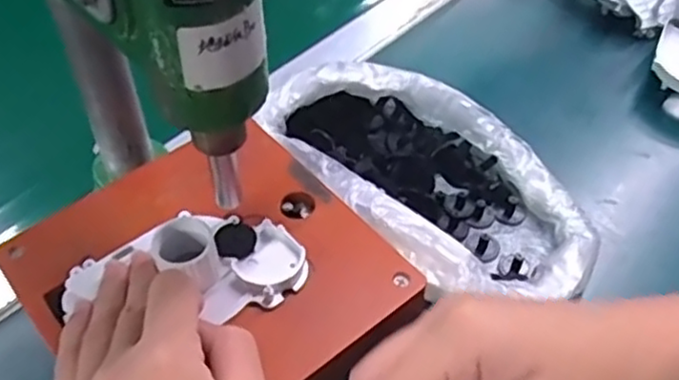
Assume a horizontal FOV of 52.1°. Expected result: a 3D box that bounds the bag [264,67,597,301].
[{"bbox_3d":[0.061,-0.006,0.424,0.132,0.062,0.194,-34,57,-26],"label":"bag"}]

